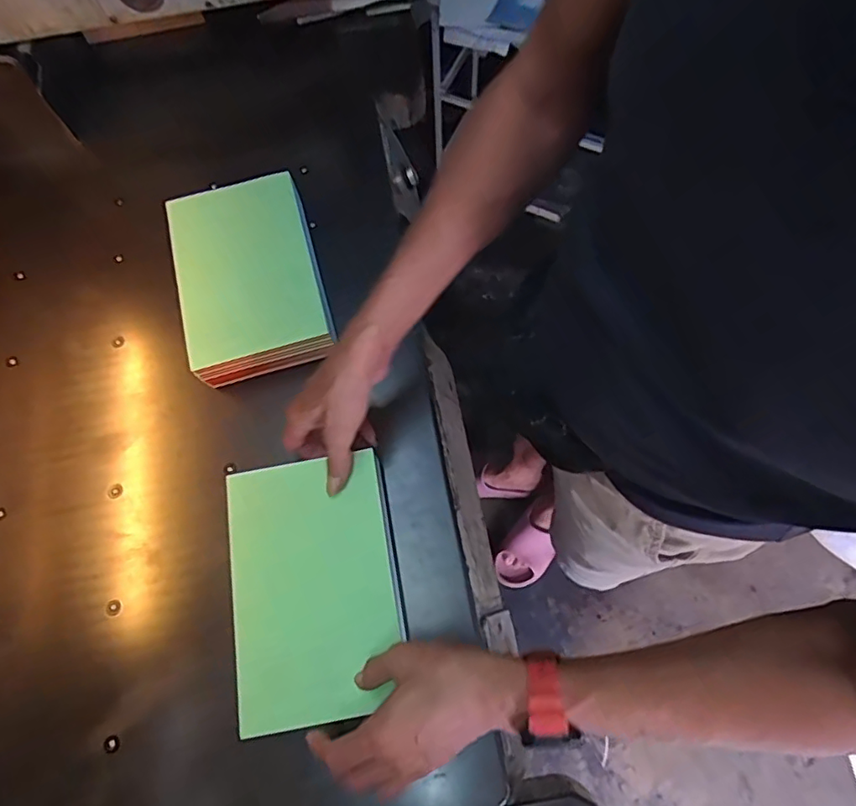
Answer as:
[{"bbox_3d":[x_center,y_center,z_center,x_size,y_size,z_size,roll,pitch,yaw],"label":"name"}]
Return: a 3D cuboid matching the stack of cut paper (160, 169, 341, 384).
[{"bbox_3d":[-0.193,-0.137,0.600,0.143,0.070,0.214,-16,70,-4],"label":"stack of cut paper"}]

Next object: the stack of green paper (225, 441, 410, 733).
[{"bbox_3d":[-0.101,0.158,0.475,0.138,0.021,0.212,-9,72,-8],"label":"stack of green paper"}]

